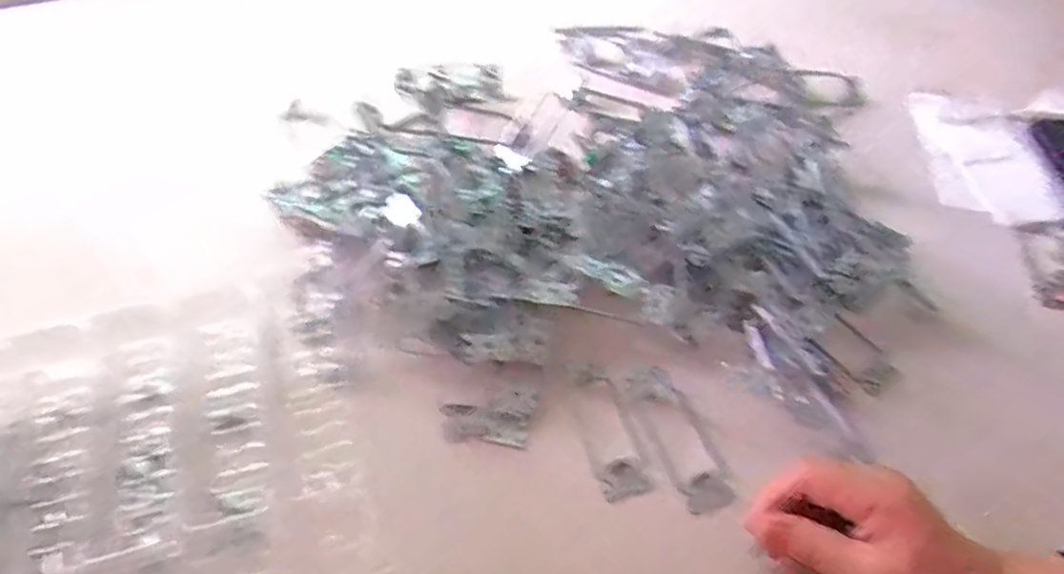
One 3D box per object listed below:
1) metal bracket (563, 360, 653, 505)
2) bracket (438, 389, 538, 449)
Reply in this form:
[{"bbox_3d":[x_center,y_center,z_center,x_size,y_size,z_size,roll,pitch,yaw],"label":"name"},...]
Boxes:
[{"bbox_3d":[0.053,0.099,0.452,0.040,0.008,0.098,-15,56,-13],"label":"metal bracket"},{"bbox_3d":[-0.030,0.091,0.457,0.063,0.012,0.040,5,54,1],"label":"bracket"}]

